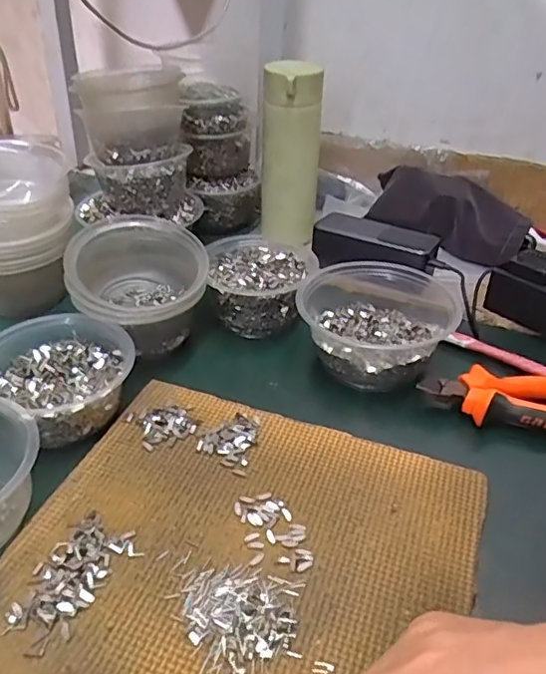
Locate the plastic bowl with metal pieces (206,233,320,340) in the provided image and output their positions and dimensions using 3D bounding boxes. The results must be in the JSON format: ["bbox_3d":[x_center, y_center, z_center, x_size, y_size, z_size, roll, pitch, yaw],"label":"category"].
[{"bbox_3d":[-0.010,-0.050,0.564,0.101,0.056,0.109,1,36,0],"label":"plastic bowl with metal pieces"}]

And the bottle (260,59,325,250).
[{"bbox_3d":[0.021,-0.204,0.653,0.068,0.192,0.068,1,36,-1],"label":"bottle"}]

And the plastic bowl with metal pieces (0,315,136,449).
[{"bbox_3d":[-0.165,0.031,0.438,0.099,0.056,0.098,1,36,0],"label":"plastic bowl with metal pieces"}]

